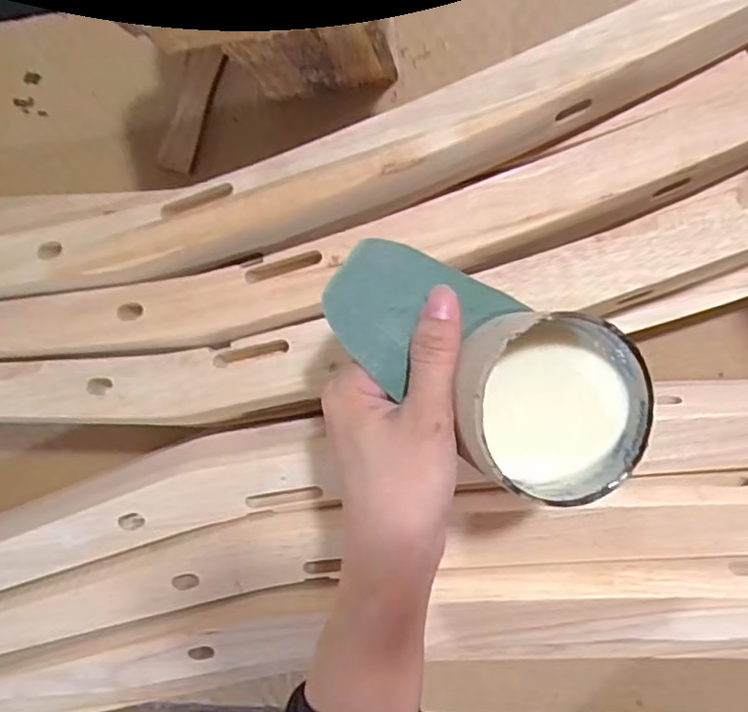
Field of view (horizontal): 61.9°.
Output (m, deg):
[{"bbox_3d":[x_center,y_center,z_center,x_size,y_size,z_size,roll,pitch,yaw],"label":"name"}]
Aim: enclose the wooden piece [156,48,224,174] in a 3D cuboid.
[{"bbox_3d":[-0.145,-0.194,0.490,0.026,0.009,0.095,20,96,8],"label":"wooden piece"}]

